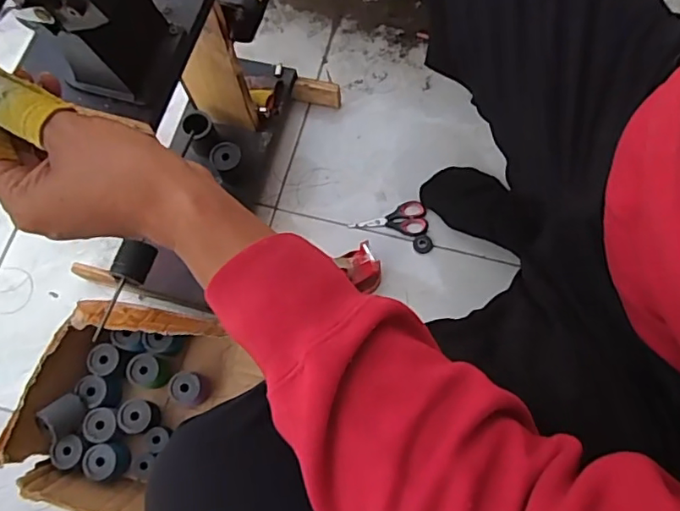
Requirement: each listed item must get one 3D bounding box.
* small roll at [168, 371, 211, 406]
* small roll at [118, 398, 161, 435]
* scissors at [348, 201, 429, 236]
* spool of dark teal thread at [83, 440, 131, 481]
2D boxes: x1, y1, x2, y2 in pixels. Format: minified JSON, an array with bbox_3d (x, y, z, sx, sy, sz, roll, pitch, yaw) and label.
[{"bbox_3d":[-0.209,0.187,0.778,0.044,0.055,0.044,-1,72,2],"label":"small roll"},{"bbox_3d":[-0.276,0.222,0.763,0.042,0.052,0.046,-1,72,2],"label":"small roll"},{"bbox_3d":[0.075,-0.052,0.863,0.119,0.004,0.055,-8,72,0],"label":"scissors"},{"bbox_3d":[-0.310,0.273,0.740,0.049,0.041,0.046,-1,72,2],"label":"spool of dark teal thread"}]

